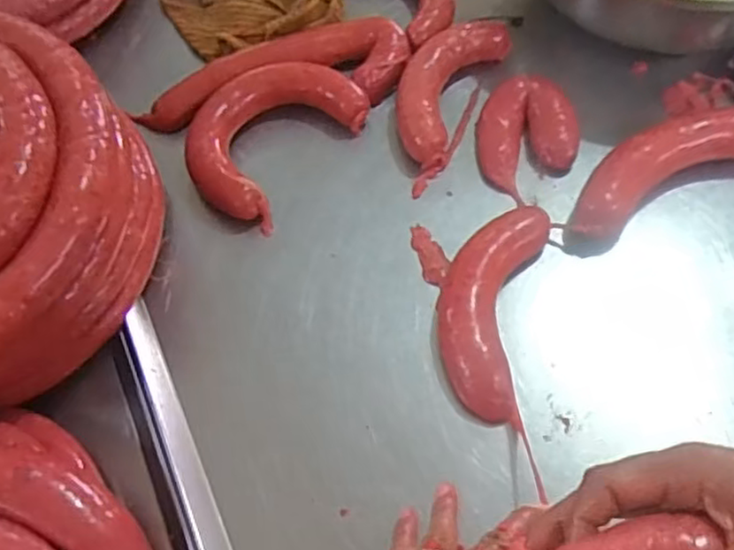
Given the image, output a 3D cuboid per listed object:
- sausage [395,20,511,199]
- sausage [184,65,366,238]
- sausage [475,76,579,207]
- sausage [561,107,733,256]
[{"bbox_3d":[0.063,-0.167,0.625,0.074,0.031,0.189,24,66,15],"label":"sausage"},{"bbox_3d":[-0.091,-0.130,0.613,0.121,0.039,0.168,32,68,19],"label":"sausage"},{"bbox_3d":[0.142,-0.125,0.597,0.085,0.029,0.112,-6,62,0],"label":"sausage"},{"bbox_3d":[0.284,-0.090,0.558,0.252,0.041,0.090,-10,62,-2],"label":"sausage"}]

